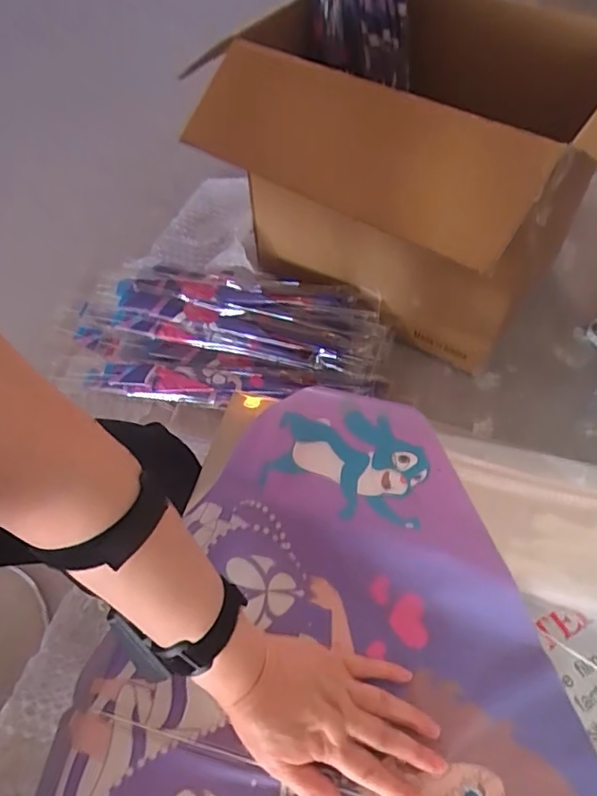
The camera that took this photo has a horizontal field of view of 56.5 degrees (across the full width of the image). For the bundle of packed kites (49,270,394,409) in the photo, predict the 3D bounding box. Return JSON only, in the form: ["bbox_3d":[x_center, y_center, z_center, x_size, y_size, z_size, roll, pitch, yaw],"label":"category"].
[{"bbox_3d":[-0.170,-0.130,1.210,0.705,0.102,0.335,4,56,6],"label":"bundle of packed kites"}]

